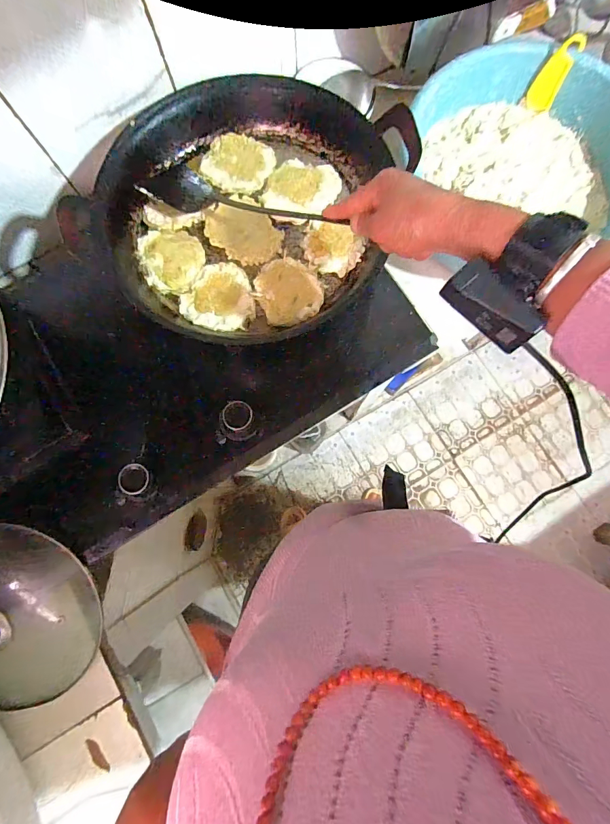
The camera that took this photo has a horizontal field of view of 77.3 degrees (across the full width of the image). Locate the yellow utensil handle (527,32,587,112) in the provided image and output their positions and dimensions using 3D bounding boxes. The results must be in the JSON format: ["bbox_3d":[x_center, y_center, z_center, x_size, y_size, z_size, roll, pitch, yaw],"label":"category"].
[{"bbox_3d":[0.376,-0.508,0.573,0.040,0.097,0.020,33,81,6],"label":"yellow utensil handle"}]

